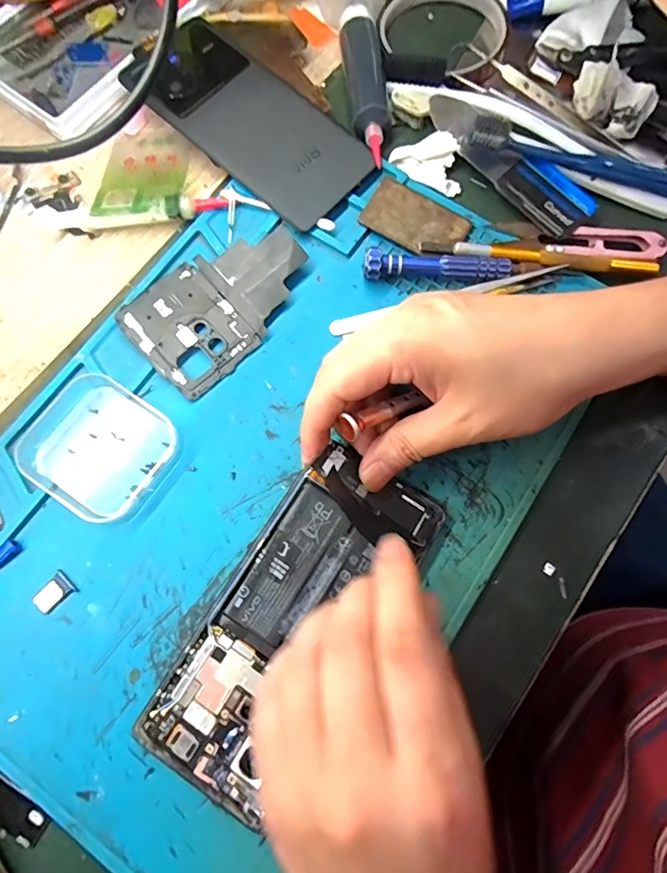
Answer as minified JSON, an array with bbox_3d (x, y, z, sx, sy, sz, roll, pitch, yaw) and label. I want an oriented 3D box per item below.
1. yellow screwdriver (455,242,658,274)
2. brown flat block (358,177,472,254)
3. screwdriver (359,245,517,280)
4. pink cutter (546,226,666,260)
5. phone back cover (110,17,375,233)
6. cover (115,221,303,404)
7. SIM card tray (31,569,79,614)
[{"bbox_3d":[0.128,-0.103,0.278,0.113,0.006,0.010,7,76,1],"label":"yellow screwdriver"},{"bbox_3d":[0.049,-0.129,0.287,0.058,0.005,0.037,32,78,7],"label":"brown flat block"},{"bbox_3d":[0.059,-0.098,0.274,0.083,0.015,0.018,0,76,0],"label":"screwdriver"},{"bbox_3d":[0.159,-0.113,0.280,0.065,0.007,0.021,6,76,1],"label":"pink cutter"},{"bbox_3d":[-0.052,-0.198,0.298,0.158,0.012,0.072,41,79,9],"label":"phone back cover"},{"bbox_3d":[-0.062,-0.077,0.272,0.104,0.008,0.064,-44,80,-10],"label":"cover"},{"bbox_3d":[-0.136,0.077,0.234,0.013,0.004,0.018,42,80,9],"label":"SIM card tray"}]

